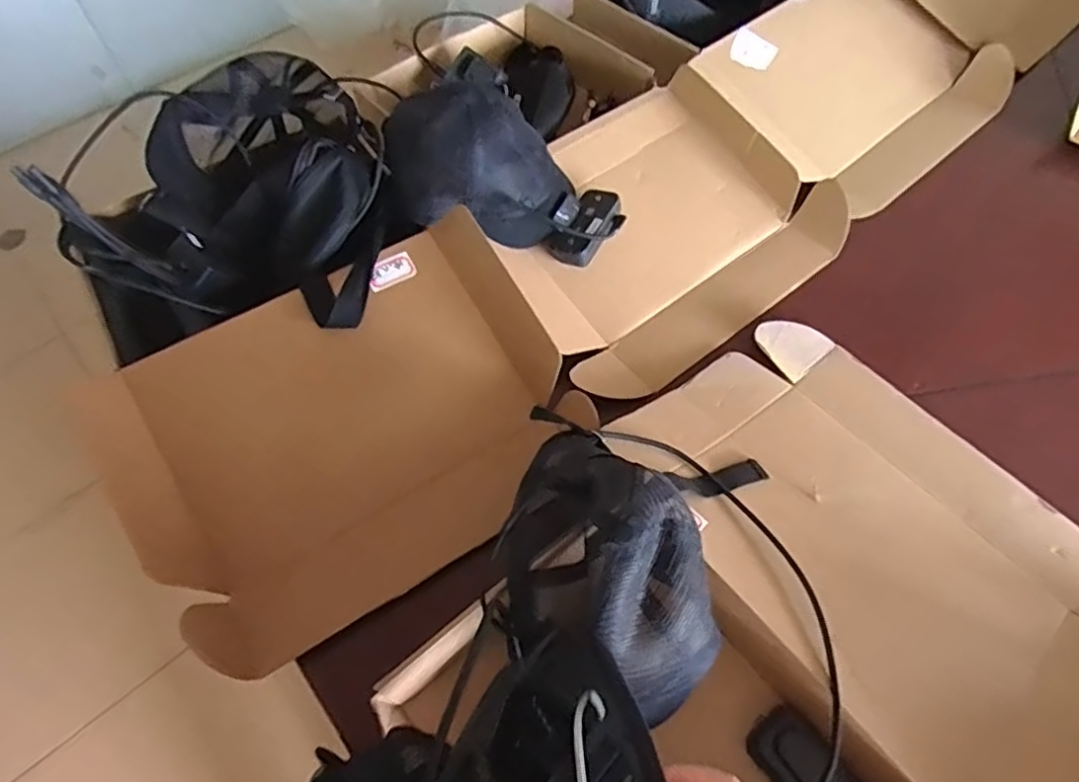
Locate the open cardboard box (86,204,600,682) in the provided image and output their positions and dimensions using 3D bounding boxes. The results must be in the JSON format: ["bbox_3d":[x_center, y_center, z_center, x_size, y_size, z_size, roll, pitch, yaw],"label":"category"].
[{"bbox_3d":[-0.180,0.035,0.636,0.423,0.091,0.315,-31,62,-16],"label":"open cardboard box"}]

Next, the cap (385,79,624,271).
[{"bbox_3d":[-0.043,-0.254,0.735,0.271,0.143,0.154,3,58,4],"label":"cap"}]

